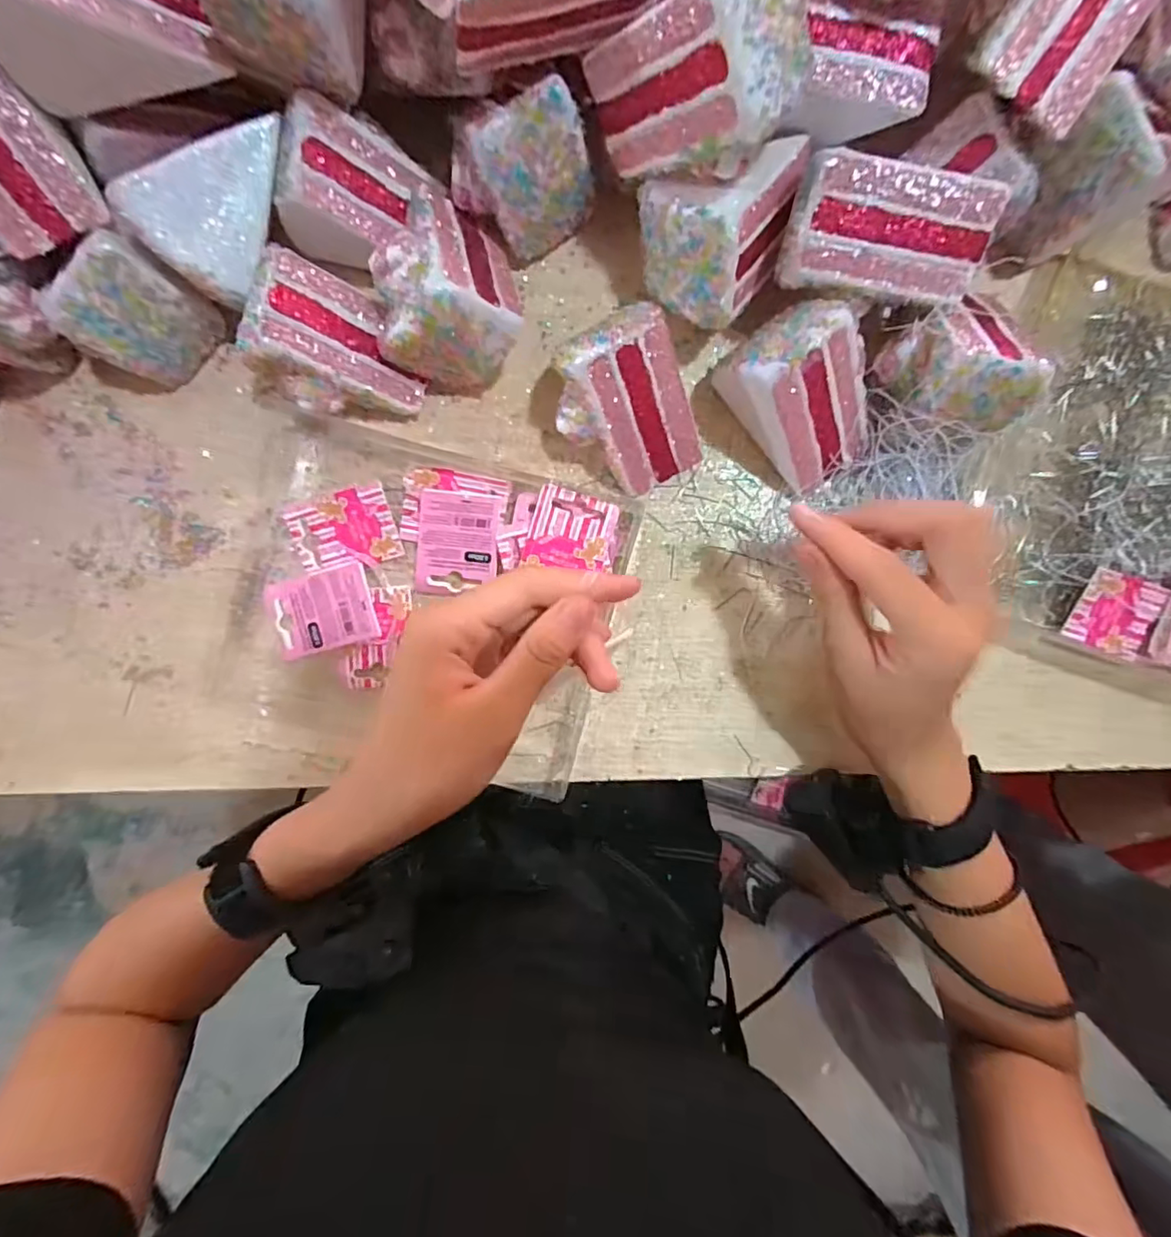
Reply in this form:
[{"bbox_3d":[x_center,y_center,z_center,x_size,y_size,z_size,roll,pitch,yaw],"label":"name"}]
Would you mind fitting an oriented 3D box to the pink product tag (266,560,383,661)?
[{"bbox_3d":[-0.152,-0.005,0.330,0.058,0.008,0.046,-14,88,-6],"label":"pink product tag"}]

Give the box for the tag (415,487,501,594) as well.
[{"bbox_3d":[-0.071,-0.043,0.322,0.045,0.004,0.057,4,93,-2],"label":"tag"}]

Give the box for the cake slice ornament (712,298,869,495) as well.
[{"bbox_3d":[0.112,-0.112,0.292,0.057,0.061,0.082,-42,93,5],"label":"cake slice ornament"}]

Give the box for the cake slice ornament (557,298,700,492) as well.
[{"bbox_3d":[0.021,-0.106,0.296,0.065,0.062,0.078,-29,94,5],"label":"cake slice ornament"}]

